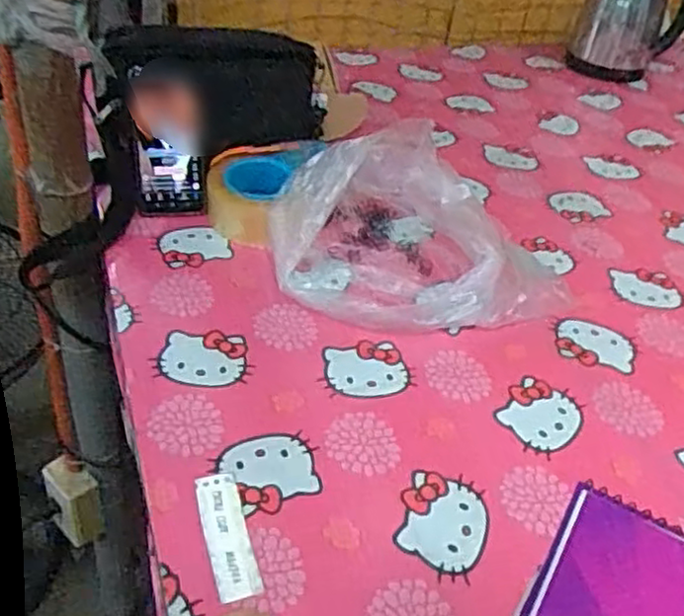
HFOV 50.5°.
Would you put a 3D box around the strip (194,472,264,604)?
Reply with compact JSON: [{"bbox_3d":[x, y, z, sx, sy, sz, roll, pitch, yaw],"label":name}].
[{"bbox_3d":[-0.086,0.168,0.543,0.032,0.004,0.106,-7,42,-18],"label":"strip"}]

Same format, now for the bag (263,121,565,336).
[{"bbox_3d":[0.076,-0.081,0.795,0.290,0.102,0.272,-20,47,-29],"label":"bag"}]

